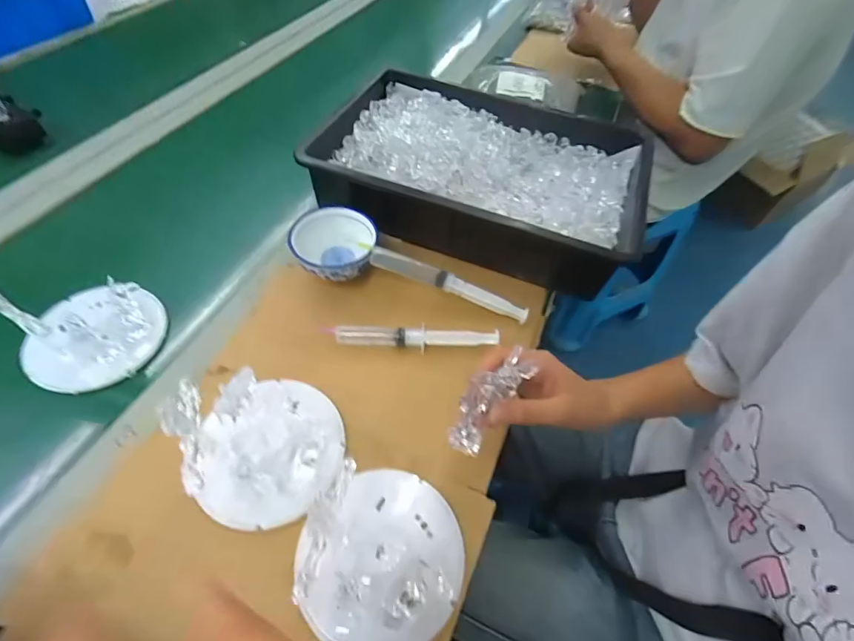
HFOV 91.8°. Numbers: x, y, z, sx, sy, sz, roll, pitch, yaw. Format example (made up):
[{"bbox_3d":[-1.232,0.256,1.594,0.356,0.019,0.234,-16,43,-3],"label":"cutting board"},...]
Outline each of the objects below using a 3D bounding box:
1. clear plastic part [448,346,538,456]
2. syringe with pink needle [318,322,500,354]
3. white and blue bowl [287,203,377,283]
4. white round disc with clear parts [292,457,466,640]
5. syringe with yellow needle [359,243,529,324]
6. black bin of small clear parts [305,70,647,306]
[{"bbox_3d":[0.044,0.058,0.305,0.028,0.026,0.085,36,94,20],"label":"clear plastic part"},{"bbox_3d":[-0.014,0.018,0.446,0.183,0.015,0.025,1,55,-4],"label":"syringe with pink needle"},{"bbox_3d":[-0.112,-0.086,0.489,0.098,0.043,0.100,2,54,-3],"label":"white and blue bowl"},{"bbox_3d":[-0.036,0.182,0.325,0.125,0.021,0.126,2,54,-3],"label":"white round disc with clear parts"},{"bbox_3d":[0.021,-0.044,0.470,0.201,0.018,0.017,22,55,-5],"label":"syringe with yellow needle"},{"bbox_3d":[0.070,-0.200,0.573,0.425,0.098,0.280,18,55,8],"label":"black bin of small clear parts"}]

